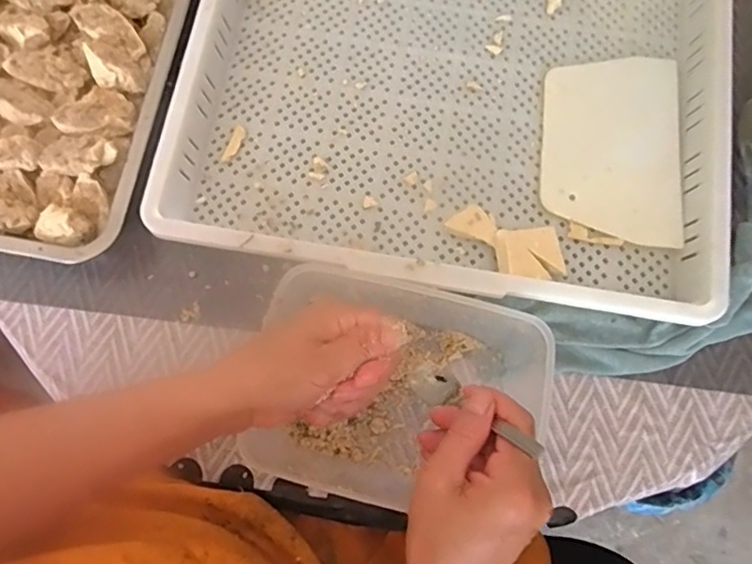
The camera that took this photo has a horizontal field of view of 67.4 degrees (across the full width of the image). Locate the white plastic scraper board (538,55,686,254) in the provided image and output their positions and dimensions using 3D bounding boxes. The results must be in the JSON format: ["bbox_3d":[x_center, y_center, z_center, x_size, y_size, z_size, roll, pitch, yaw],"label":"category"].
[{"bbox_3d":[0.213,-0.126,0.511,0.119,0.007,0.184,6,73,0],"label":"white plastic scraper board"}]

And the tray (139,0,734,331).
[{"bbox_3d":[0.078,-0.217,0.522,0.473,0.057,0.468,10,73,1],"label":"tray"}]

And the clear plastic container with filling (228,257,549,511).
[{"bbox_3d":[0.018,0.090,0.425,0.218,0.094,0.166,14,73,2],"label":"clear plastic container with filling"}]

